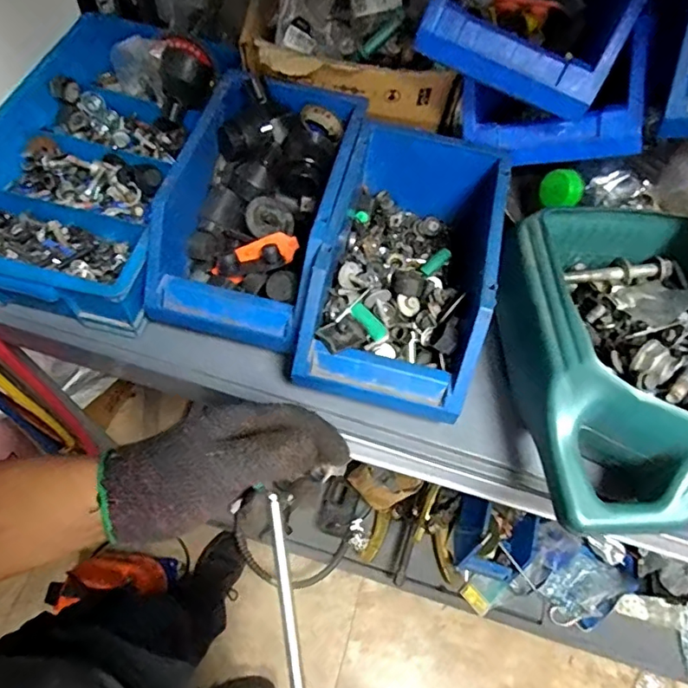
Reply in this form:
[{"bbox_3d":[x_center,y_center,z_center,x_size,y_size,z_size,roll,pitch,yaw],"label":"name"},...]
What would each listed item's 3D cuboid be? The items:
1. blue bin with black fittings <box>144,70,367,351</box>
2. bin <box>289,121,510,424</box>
[{"bbox_3d":[-0.080,-0.133,0.502,0.147,0.090,0.251,14,61,4],"label":"blue bin with black fittings"},{"bbox_3d":[0.059,-0.077,0.493,0.144,0.101,0.255,15,61,4],"label":"bin"}]

